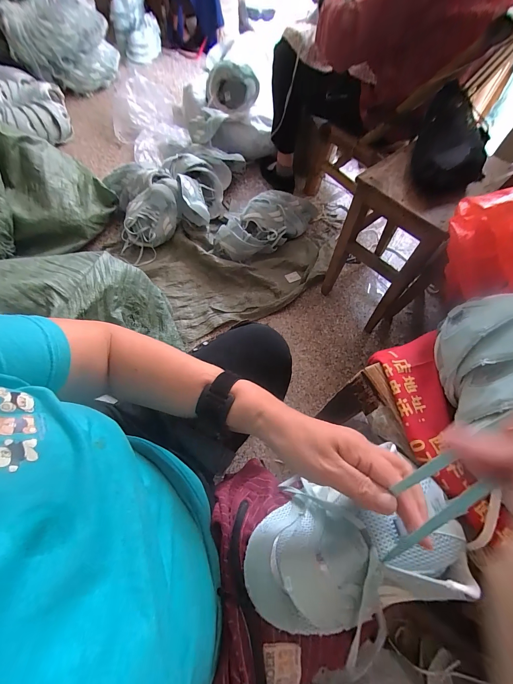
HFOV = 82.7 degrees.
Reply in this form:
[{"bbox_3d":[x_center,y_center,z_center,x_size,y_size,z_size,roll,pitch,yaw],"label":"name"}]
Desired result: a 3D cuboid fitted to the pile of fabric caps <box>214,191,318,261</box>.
[{"bbox_3d":[0.040,-0.418,1.030,0.389,0.143,0.156,-32,69,-16],"label":"pile of fabric caps"}]

